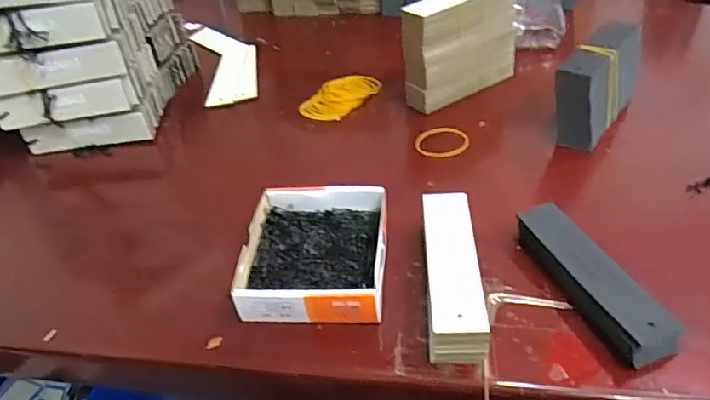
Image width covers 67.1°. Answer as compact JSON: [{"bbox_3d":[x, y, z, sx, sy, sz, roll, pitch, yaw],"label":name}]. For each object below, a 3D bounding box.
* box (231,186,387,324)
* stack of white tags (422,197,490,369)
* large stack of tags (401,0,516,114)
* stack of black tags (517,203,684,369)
[{"bbox_3d":[-0.029,0.038,0.396,0.101,0.033,0.114,0,41,7],"label":"box"},{"bbox_3d":[0.067,0.051,0.369,0.035,0.036,0.126,-1,41,6],"label":"stack of white tags"},{"bbox_3d":[0.113,-0.167,0.563,0.132,0.112,0.035,-25,44,-21],"label":"large stack of tags"},{"bbox_3d":[0.156,0.053,0.359,0.031,0.027,0.133,-15,41,-11],"label":"stack of black tags"}]

